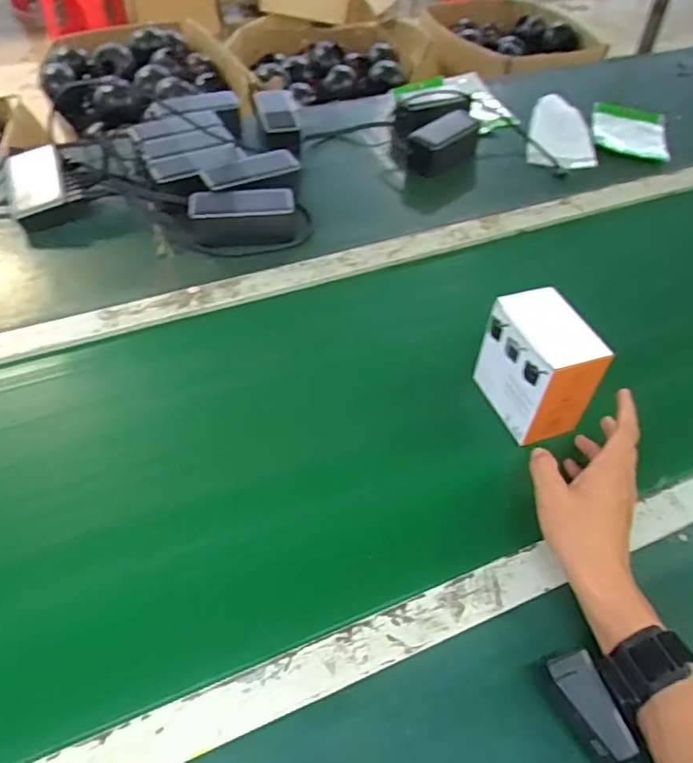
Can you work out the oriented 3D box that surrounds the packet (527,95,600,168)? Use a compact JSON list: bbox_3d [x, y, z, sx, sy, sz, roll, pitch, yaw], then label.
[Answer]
[{"bbox_3d":[0.376,-0.432,1.029,0.108,0.035,0.209,11,49,5],"label":"packet"}]

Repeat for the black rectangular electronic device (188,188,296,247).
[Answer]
[{"bbox_3d":[-0.134,-0.214,0.779,0.135,0.049,0.060,-7,50,-10],"label":"black rectangular electronic device"}]

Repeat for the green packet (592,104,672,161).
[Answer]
[{"bbox_3d":[0.505,-0.439,1.051,0.129,0.021,0.199,14,50,8],"label":"green packet"}]

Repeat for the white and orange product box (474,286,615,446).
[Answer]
[{"bbox_3d":[0.192,-0.016,0.597,0.068,0.116,0.109,-12,51,-14],"label":"white and orange product box"}]

